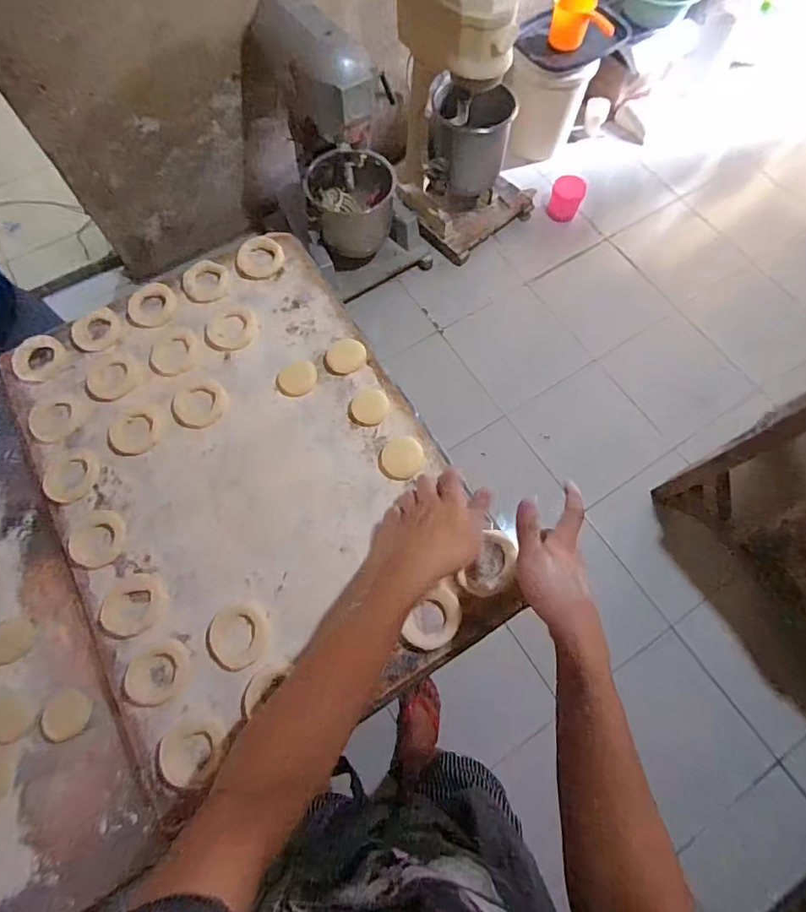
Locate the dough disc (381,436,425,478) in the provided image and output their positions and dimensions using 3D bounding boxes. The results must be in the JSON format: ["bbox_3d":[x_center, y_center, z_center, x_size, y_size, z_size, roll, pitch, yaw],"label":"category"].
[{"bbox_3d":[0.000,0.001,0.566,0.047,0.013,0.047,0,70,0],"label":"dough disc"}]

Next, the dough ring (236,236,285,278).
[{"bbox_3d":[-0.203,-0.282,0.679,0.064,0.008,0.068,0,70,0],"label":"dough ring"}]

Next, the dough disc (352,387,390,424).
[{"bbox_3d":[-0.040,-0.061,0.592,0.045,0.006,0.044,0,70,0],"label":"dough disc"}]

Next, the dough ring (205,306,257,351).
[{"bbox_3d":[-0.228,-0.170,0.639,0.063,0.005,0.068,0,70,0],"label":"dough ring"}]

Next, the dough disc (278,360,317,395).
[{"bbox_3d":[-0.131,-0.100,0.603,0.048,0.004,0.044,0,70,0],"label":"dough disc"}]

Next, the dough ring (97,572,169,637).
[{"bbox_3d":[-0.285,0.158,0.508,0.063,0.005,0.065,0,70,0],"label":"dough ring"}]

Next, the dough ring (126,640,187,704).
[{"bbox_3d":[-0.250,0.220,0.490,0.055,0.008,0.059,0,70,0],"label":"dough ring"}]

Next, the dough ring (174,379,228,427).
[{"bbox_3d":[-0.248,-0.067,0.588,0.065,0.004,0.061,-6,70,-2],"label":"dough ring"}]

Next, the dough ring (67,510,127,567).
[{"bbox_3d":[-0.339,0.091,0.535,0.059,0.010,0.060,0,70,0],"label":"dough ring"}]

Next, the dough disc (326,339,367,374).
[{"bbox_3d":[-0.072,-0.129,0.616,0.049,0.004,0.046,0,70,0],"label":"dough disc"}]

